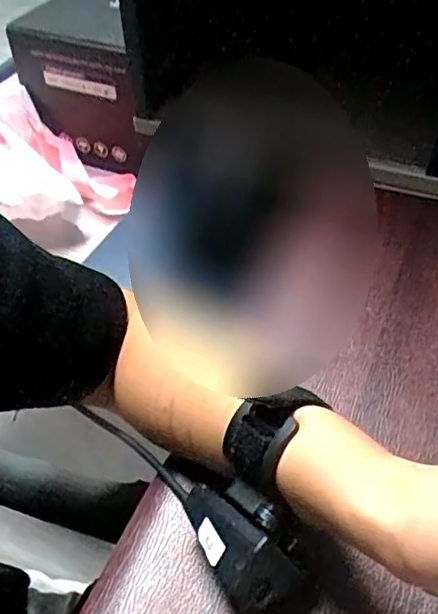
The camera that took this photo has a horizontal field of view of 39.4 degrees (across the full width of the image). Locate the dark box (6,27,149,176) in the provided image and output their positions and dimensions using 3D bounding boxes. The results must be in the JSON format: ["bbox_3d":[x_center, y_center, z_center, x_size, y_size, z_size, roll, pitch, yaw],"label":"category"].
[{"bbox_3d":[-0.170,-0.248,0.751,0.170,0.144,0.034,20,50,20],"label":"dark box"}]

